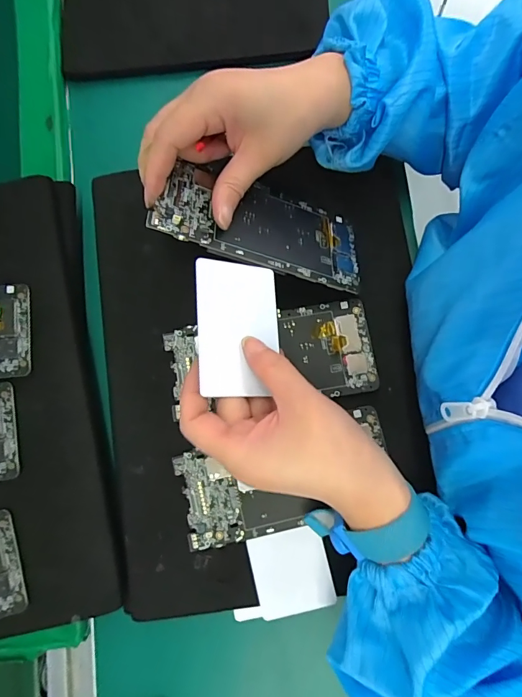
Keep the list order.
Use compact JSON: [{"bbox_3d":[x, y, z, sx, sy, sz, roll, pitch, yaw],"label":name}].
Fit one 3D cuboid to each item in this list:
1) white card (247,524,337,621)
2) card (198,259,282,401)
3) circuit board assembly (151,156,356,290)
[{"bbox_3d":[0.022,0.160,0.291,0.054,0.004,0.057,-15,85,4],"label":"white card"},{"bbox_3d":[-0.014,-0.013,0.255,0.055,0.004,0.085,2,76,-26],"label":"card"},{"bbox_3d":[0.003,-0.087,0.287,0.153,0.004,0.070,11,62,-22],"label":"circuit board assembly"}]

